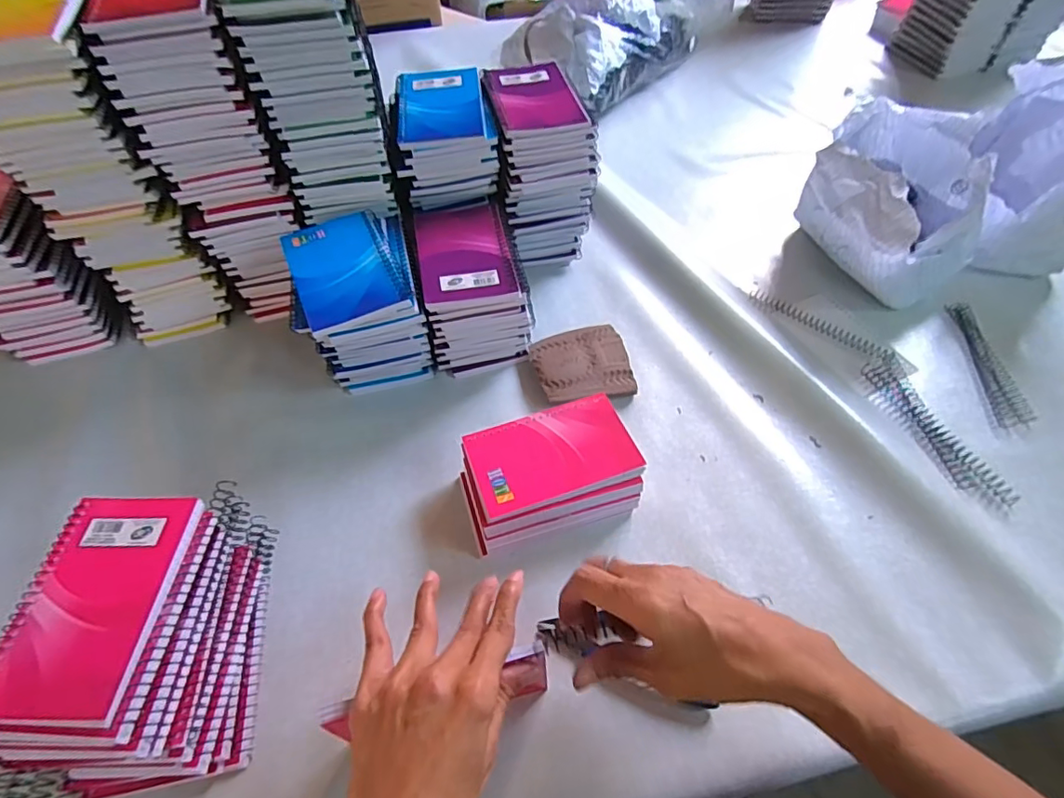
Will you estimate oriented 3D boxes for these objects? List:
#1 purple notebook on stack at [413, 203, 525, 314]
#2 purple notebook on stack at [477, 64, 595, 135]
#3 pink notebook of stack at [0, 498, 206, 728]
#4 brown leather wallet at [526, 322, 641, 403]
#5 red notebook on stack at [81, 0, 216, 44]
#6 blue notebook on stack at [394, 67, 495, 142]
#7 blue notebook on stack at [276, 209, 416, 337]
[{"bbox_3d":[-0.062,-0.134,0.502,0.083,0.018,0.125,-10,54,-6],"label":"purple notebook on stack"},{"bbox_3d":[0.002,-0.306,0.545,0.088,0.010,0.124,-10,54,-5],"label":"purple notebook on stack"},{"bbox_3d":[-0.264,0.121,0.327,0.084,0.010,0.130,1,54,3],"label":"pink notebook of stack"},{"bbox_3d":[0.049,-0.035,0.536,0.091,0.023,0.088,-9,54,-5],"label":"brown leather wallet"},{"bbox_3d":[-0.294,-0.316,0.420,0.084,0.015,0.126,-16,55,-10],"label":"red notebook on stack"},{"bbox_3d":[-0.089,-0.290,0.529,0.087,0.010,0.126,-8,54,-5],"label":"blue notebook on stack"},{"bbox_3d":[-0.162,-0.112,0.467,0.083,0.015,0.124,-21,56,-13],"label":"blue notebook on stack"}]

